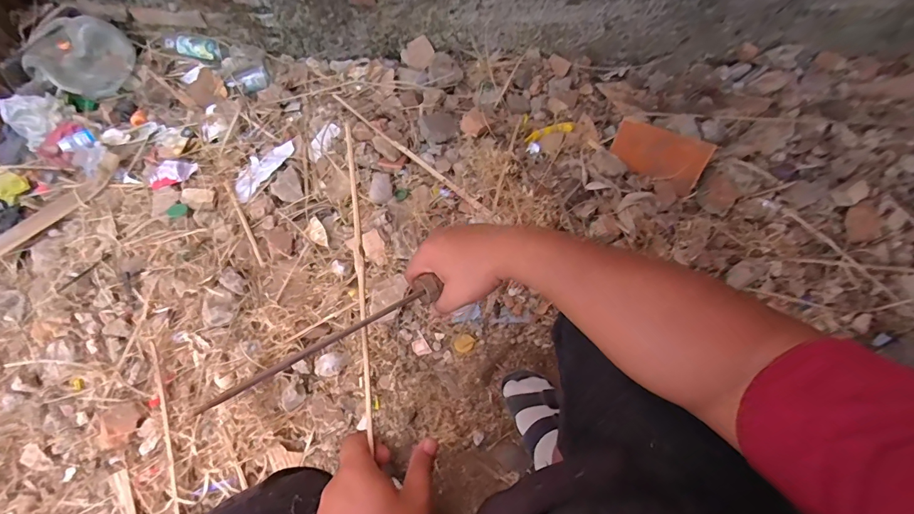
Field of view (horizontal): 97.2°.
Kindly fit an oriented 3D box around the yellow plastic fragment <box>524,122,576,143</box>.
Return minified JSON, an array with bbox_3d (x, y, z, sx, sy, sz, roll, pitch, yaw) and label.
[{"bbox_3d":[0.234,-0.316,1.019,0.125,0.013,0.026,-13,63,17],"label":"yellow plastic fragment"}]

